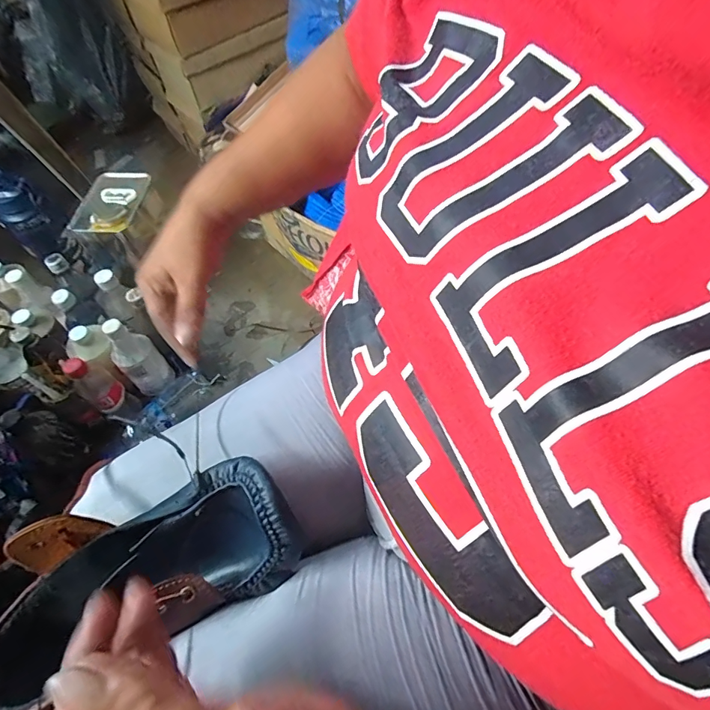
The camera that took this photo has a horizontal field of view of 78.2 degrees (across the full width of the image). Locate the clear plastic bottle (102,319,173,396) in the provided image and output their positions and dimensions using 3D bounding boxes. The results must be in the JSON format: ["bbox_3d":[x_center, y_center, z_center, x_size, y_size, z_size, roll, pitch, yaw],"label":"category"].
[{"bbox_3d":[-0.378,0.005,0.761,0.068,0.157,0.060,-36,63,-18],"label":"clear plastic bottle"}]

